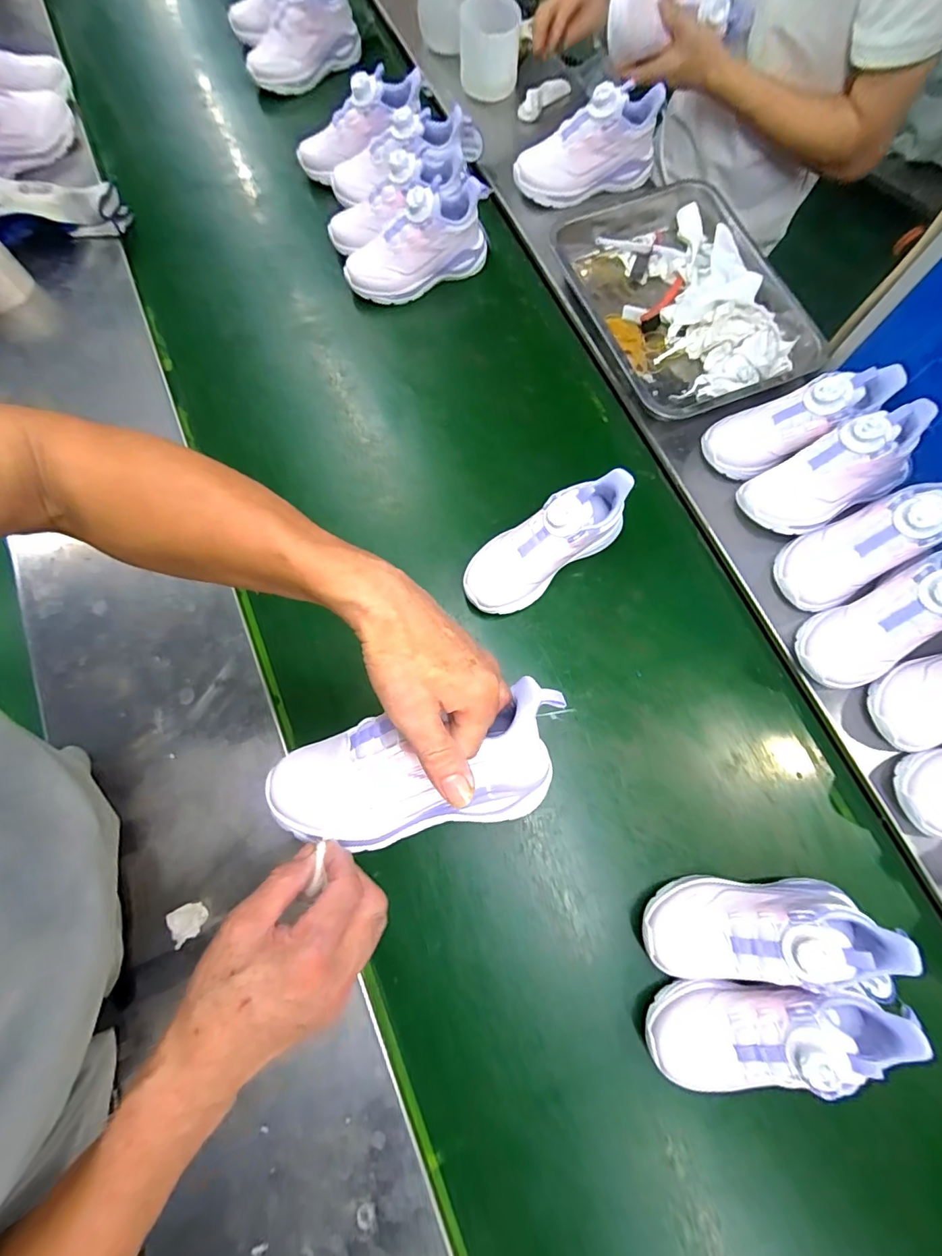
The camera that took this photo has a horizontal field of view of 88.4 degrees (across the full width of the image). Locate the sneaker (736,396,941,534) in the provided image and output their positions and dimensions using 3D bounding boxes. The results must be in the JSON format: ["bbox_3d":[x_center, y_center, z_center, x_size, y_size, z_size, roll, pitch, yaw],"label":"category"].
[{"bbox_3d":[0.417,-0.176,0.550,0.205,0.089,0.085,-26,75,14],"label":"sneaker"}]

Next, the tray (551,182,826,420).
[{"bbox_3d":[0.284,-0.453,0.660,0.256,0.063,0.366,-20,73,-5],"label":"tray"}]

